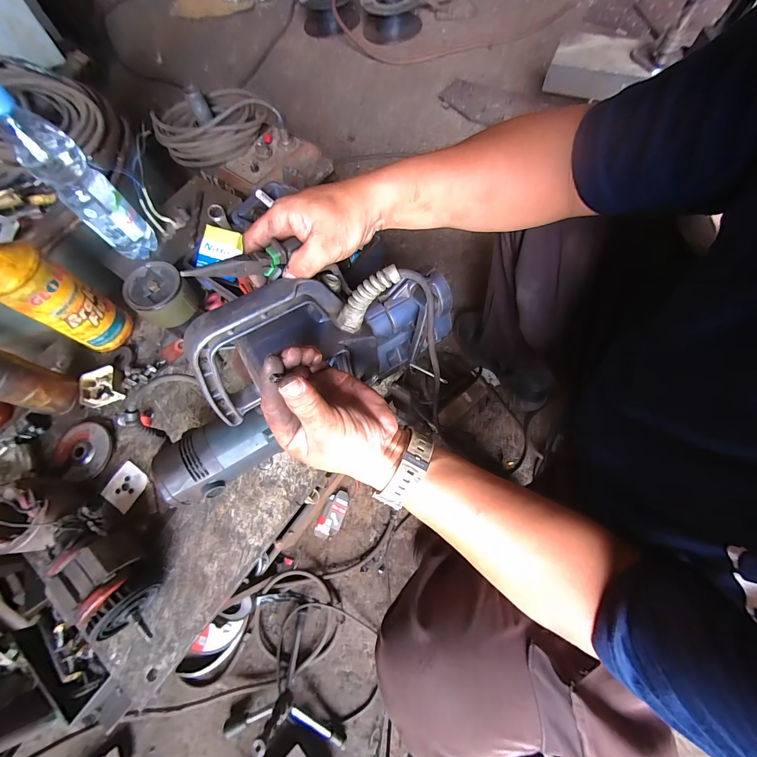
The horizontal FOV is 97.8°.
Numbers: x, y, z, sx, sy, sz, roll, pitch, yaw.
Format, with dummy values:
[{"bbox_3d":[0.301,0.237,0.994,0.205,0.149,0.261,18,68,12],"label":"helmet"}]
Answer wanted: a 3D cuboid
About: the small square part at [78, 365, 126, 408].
[{"bbox_3d":[-0.468,0.013,0.559,0.064,0.020,0.062,-25,68,-5],"label":"small square part"}]

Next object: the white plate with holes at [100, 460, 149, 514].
[{"bbox_3d":[-0.388,0.166,0.507,0.057,0.004,0.057,27,72,15],"label":"white plate with holes"}]

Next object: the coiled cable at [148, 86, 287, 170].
[{"bbox_3d":[-0.365,-0.582,0.745,0.262,0.069,0.203,-24,68,-5],"label":"coiled cable"}]

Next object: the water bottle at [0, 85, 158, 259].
[{"bbox_3d":[-0.421,-0.274,0.471,0.063,0.225,0.068,41,77,19],"label":"water bottle"}]

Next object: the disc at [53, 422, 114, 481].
[{"bbox_3d":[-0.480,0.116,0.531,0.102,0.017,0.088,5,68,7],"label":"disc"}]

